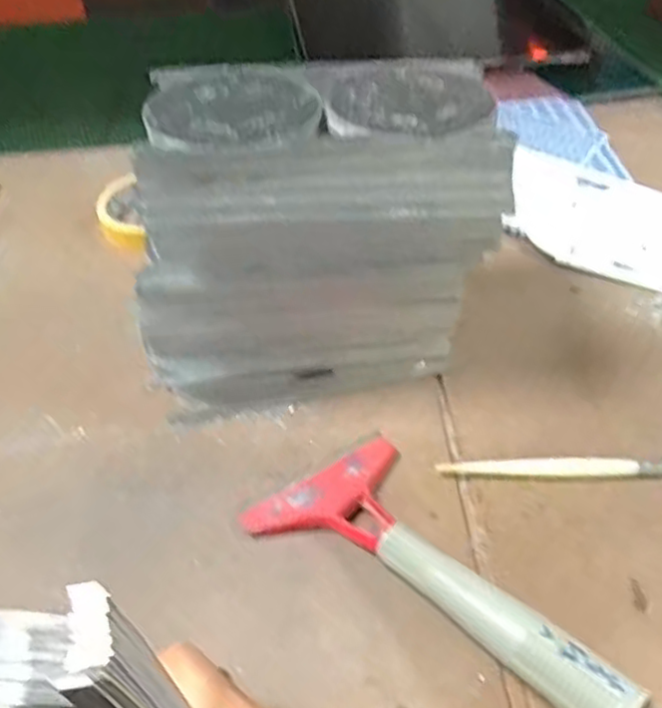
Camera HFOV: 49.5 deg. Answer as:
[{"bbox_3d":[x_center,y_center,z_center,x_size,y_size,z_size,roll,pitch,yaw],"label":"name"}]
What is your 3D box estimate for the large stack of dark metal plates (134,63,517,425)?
[{"bbox_3d":[-0.013,-0.070,0.447,0.211,0.176,0.119,-5,43,-3],"label":"large stack of dark metal plates"}]

